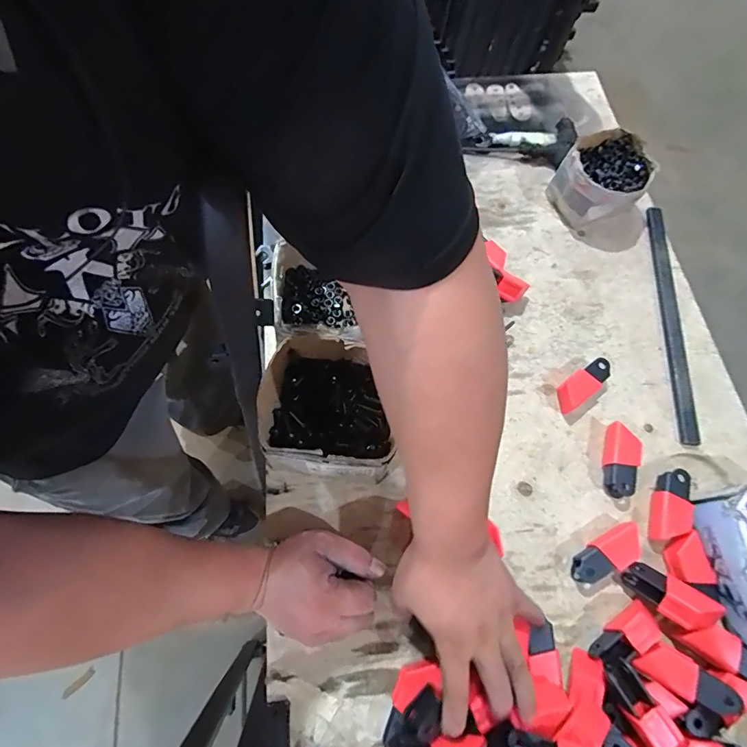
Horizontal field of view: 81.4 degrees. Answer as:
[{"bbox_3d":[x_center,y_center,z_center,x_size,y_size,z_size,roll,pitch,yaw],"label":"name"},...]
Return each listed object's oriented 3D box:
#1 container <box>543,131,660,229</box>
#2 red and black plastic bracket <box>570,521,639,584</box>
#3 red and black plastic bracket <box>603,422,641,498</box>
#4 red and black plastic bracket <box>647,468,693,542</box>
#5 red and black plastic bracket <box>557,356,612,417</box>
[{"bbox_3d":[0.340,-0.288,0.652,0.132,0.078,0.115,-41,75,-17],"label":"container"},{"bbox_3d":[0.256,0.197,0.476,0.083,0.026,0.036,-22,71,-11],"label":"red and black plastic bracket"},{"bbox_3d":[0.293,0.102,0.514,0.031,0.029,0.083,14,68,3],"label":"red and black plastic bracket"},{"bbox_3d":[0.339,0.149,0.494,0.033,0.024,0.081,17,68,4],"label":"red and black plastic bracket"},{"bbox_3d":[0.266,0.012,0.547,0.081,0.027,0.034,-34,73,-15],"label":"red and black plastic bracket"}]

